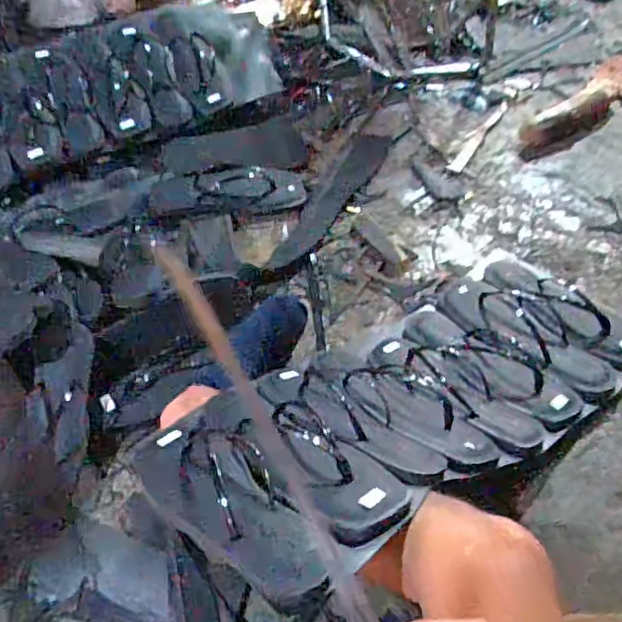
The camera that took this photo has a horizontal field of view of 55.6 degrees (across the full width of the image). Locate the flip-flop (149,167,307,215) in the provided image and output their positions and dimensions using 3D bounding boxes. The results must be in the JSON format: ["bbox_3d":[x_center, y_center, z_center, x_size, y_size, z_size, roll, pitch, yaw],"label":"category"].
[{"bbox_3d":[-0.146,-0.211,1.047,0.266,0.031,0.094,-6,50,-5],"label":"flip-flop"}]

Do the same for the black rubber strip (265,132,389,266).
[{"bbox_3d":[0.052,-0.214,1.075,0.073,0.022,0.436,18,52,15],"label":"black rubber strip"}]

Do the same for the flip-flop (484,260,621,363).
[{"bbox_3d":[0.362,-0.016,0.862,0.097,0.041,0.255,-33,57,-24],"label":"flip-flop"}]

